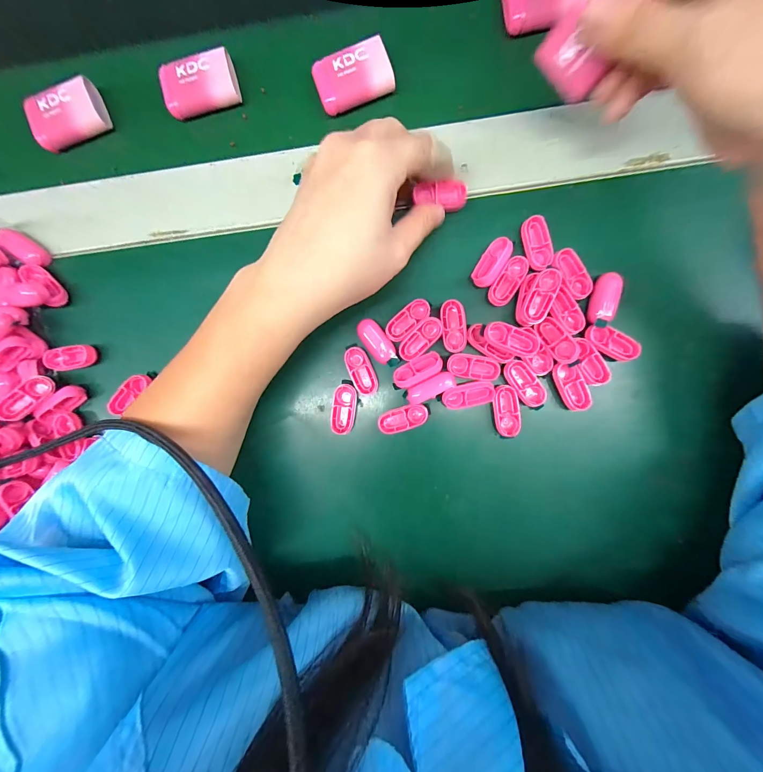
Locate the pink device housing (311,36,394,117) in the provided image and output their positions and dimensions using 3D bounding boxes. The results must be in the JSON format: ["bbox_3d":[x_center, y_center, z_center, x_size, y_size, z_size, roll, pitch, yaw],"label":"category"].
[{"bbox_3d":[-0.019,-0.208,0.222,0.051,0.011,0.032,-17,88,4],"label":"pink device housing"}]

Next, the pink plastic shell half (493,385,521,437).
[{"bbox_3d":[0.084,0.017,0.219,0.016,0.004,0.034,-8,89,4],"label":"pink plastic shell half"}]

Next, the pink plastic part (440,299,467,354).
[{"bbox_3d":[0.049,-0.040,0.221,0.015,0.008,0.034,-8,89,4],"label":"pink plastic part"}]

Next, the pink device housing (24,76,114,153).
[{"bbox_3d":[-0.224,-0.192,0.236,0.048,0.017,0.039,-21,88,4],"label":"pink device housing"}]

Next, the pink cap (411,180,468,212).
[{"bbox_3d":[0.038,-0.122,0.211,0.033,0.009,0.016,7,123,5],"label":"pink cap"}]

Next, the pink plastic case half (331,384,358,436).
[{"bbox_3d":[-0.026,0.016,0.225,0.016,0.006,0.033,5,90,4],"label":"pink plastic case half"}]

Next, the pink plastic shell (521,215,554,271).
[{"bbox_3d":[0.102,-0.094,0.216,0.015,0.006,0.033,-15,88,4],"label":"pink plastic shell"}]

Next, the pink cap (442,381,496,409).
[{"bbox_3d":[0.058,0.006,0.220,0.034,0.005,0.016,-10,89,4],"label":"pink cap"}]

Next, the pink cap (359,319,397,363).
[{"bbox_3d":[-0.003,-0.031,0.222,0.015,0.005,0.032,-35,87,3],"label":"pink cap"}]

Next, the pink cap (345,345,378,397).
[{"bbox_3d":[-0.014,-0.010,0.225,0.015,0.009,0.034,-25,88,4],"label":"pink cap"}]

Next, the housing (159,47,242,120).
[{"bbox_3d":[-0.127,-0.210,0.230,0.051,0.011,0.034,-10,89,4],"label":"housing"}]

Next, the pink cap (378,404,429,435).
[{"bbox_3d":[0.015,0.022,0.224,0.033,0.006,0.015,-21,88,4],"label":"pink cap"}]

